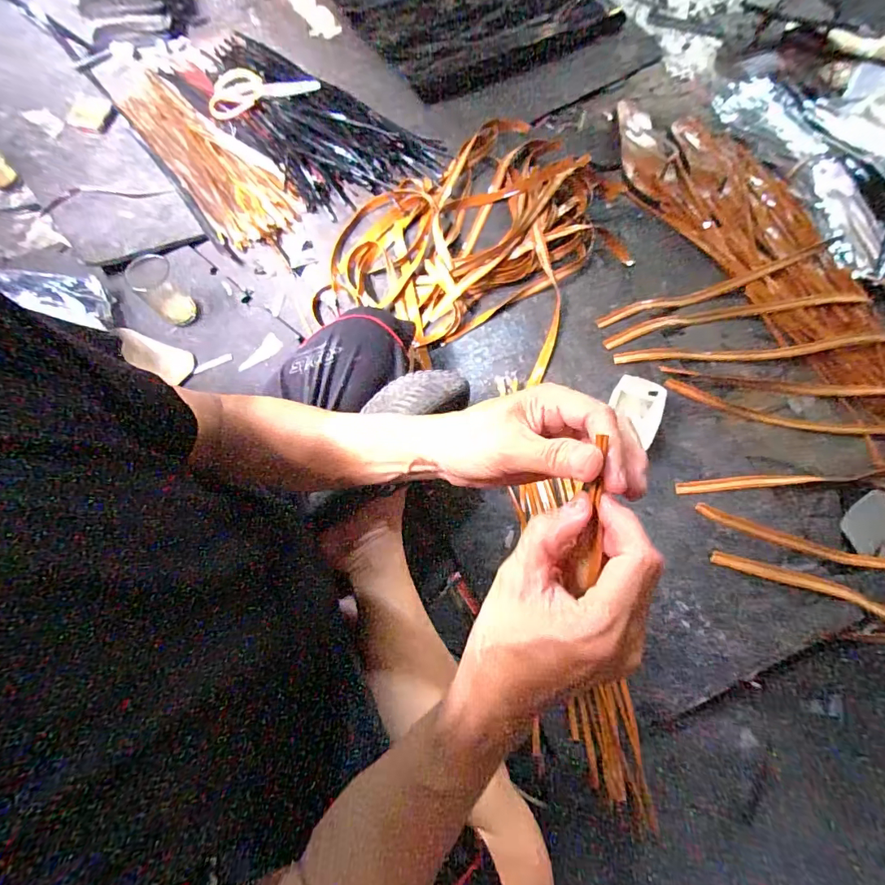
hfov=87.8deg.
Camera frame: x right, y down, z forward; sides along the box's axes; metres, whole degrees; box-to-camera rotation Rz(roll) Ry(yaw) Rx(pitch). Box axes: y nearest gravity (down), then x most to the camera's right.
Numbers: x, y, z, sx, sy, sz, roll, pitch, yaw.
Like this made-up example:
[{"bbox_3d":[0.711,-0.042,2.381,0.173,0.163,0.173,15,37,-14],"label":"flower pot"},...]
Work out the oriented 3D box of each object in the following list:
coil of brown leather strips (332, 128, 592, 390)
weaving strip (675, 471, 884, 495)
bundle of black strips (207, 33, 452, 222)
[{"bbox_3d":[0.065,-0.378,0.791,0.438,0.055,0.484,20,72,9],"label":"coil of brown leather strips"},{"bbox_3d":[0.540,0.049,0.630,0.444,0.024,0.020,-4,70,0],"label":"weaving strip"},{"bbox_3d":[-0.292,-0.656,0.902,0.659,0.051,0.250,43,77,15],"label":"bundle of black strips"}]

